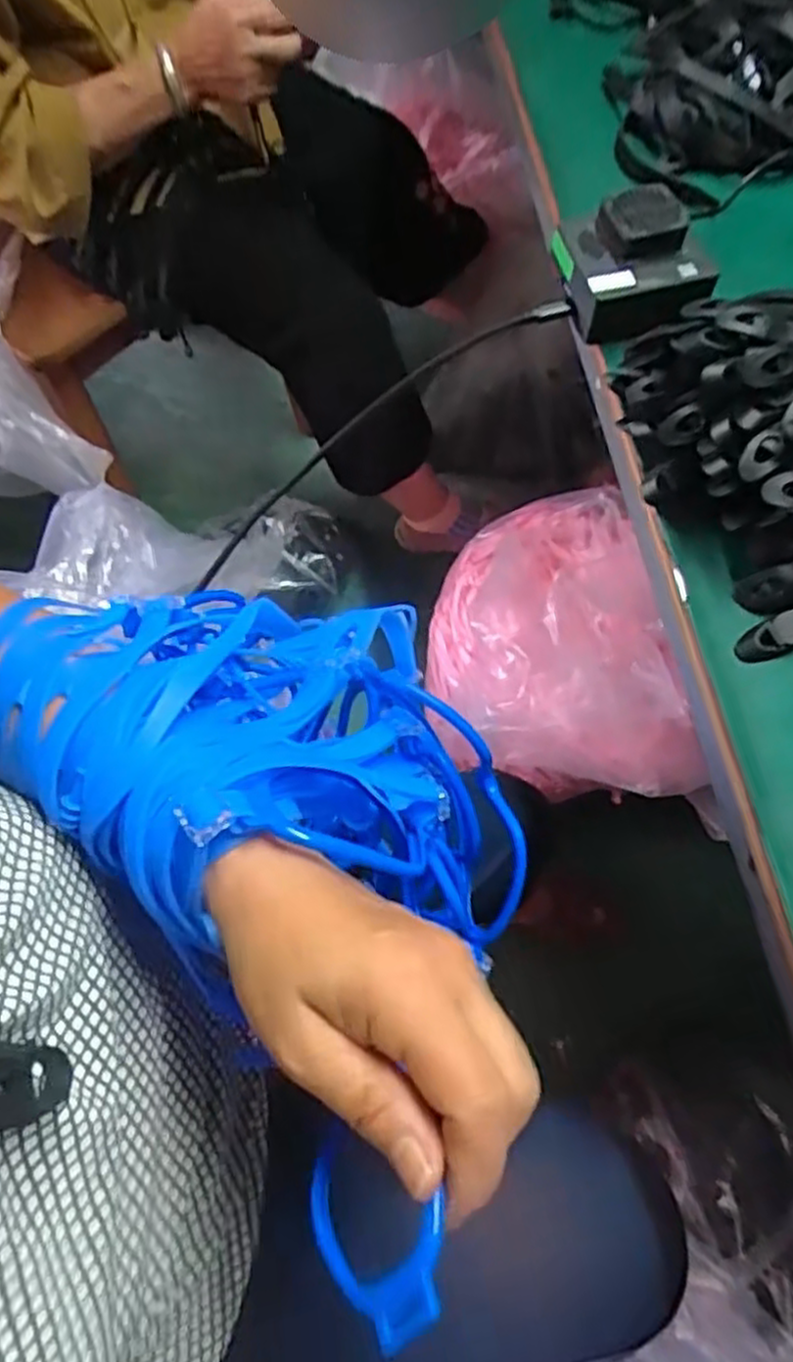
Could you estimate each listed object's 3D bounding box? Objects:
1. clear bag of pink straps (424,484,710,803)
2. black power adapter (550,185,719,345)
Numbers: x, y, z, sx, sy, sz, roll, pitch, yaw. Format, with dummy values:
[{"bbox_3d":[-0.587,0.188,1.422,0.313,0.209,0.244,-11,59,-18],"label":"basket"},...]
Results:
[{"bbox_3d":[0.167,-0.042,0.920,0.280,0.249,0.396,-5,66,-2],"label":"clear bag of pink straps"},{"bbox_3d":[0.137,-0.242,0.437,0.077,0.039,0.077,-13,66,-6],"label":"black power adapter"}]

